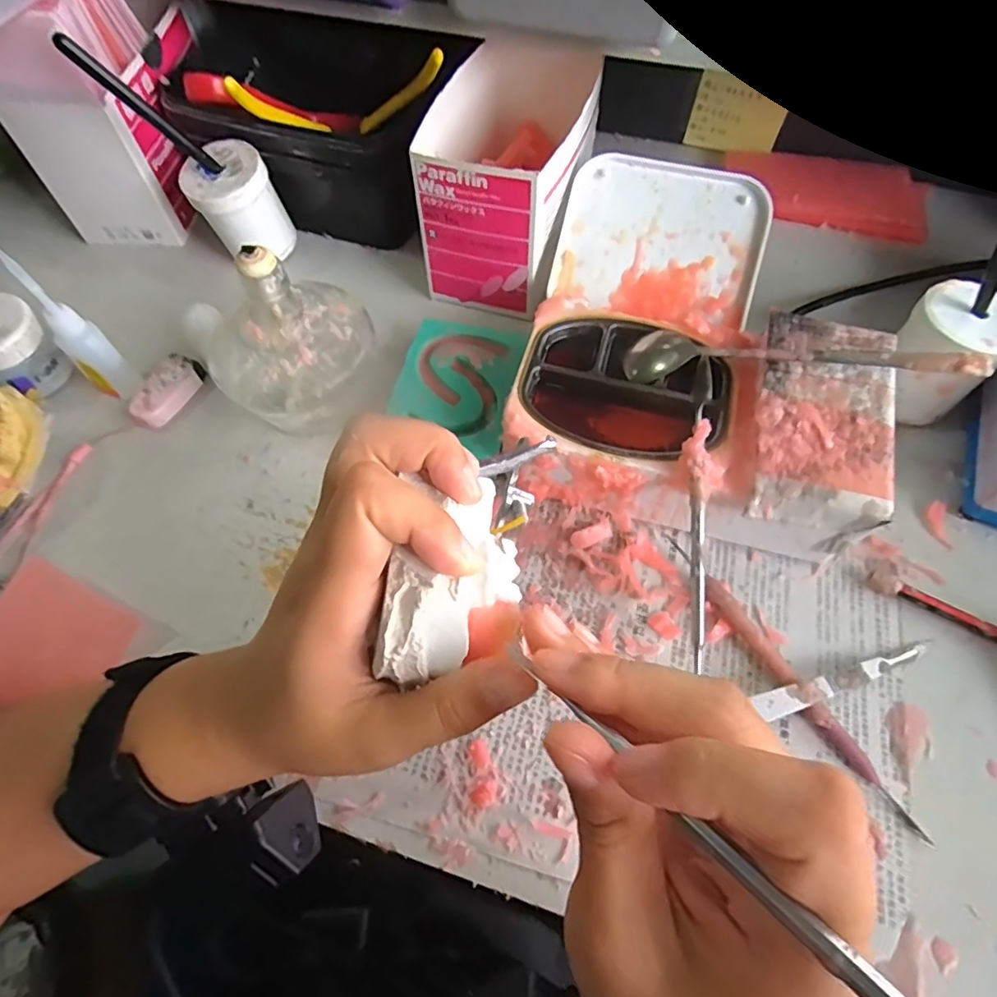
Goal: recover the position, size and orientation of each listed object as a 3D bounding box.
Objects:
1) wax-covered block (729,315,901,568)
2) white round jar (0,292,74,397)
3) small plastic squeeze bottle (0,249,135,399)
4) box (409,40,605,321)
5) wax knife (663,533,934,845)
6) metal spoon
[{"bbox_3d":[0.165,-0.028,0.313,0.069,0.073,0.122,13,63,8],"label":"wax-covered block"},{"bbox_3d":[-0.303,-0.093,0.352,0.044,0.048,0.048,-1,62,1],"label":"white round jar"},{"bbox_3d":[-0.251,-0.104,0.327,0.023,0.099,0.025,-38,67,-18],"label":"small plastic squeeze bottle"},{"bbox_3d":[0.011,-0.235,0.408,0.095,0.094,0.184,12,62,7],"label":"box"},{"bbox_3d":[0.140,0.085,0.281,0.013,0.016,0.170,-30,65,-14],"label":"wax knife"},{"bbox_3d":[0.154,-0.069,0.303,0.170,0.019,0.038,10,59,23],"label":"metal spoon"}]

